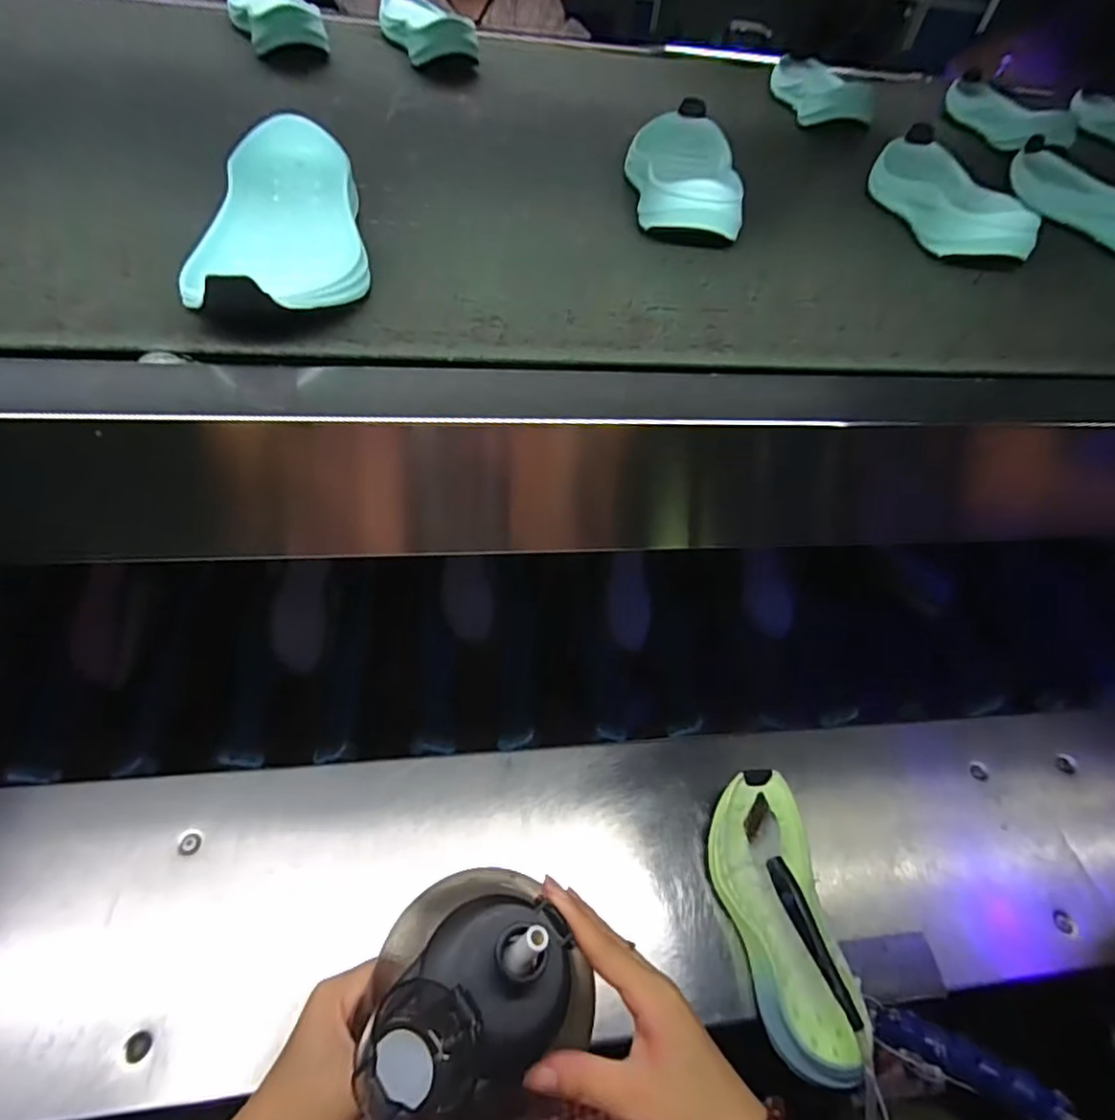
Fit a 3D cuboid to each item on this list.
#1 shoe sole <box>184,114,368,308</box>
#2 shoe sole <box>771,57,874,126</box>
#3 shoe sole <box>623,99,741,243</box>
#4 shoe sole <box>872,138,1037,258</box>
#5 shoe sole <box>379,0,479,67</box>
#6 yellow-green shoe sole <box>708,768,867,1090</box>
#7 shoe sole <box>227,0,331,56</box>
[{"bbox_3d":[-0.156,-0.190,0.350,0.087,0.042,0.196,-7,52,-14],"label":"shoe sole"},{"bbox_3d":[0.293,-0.537,0.700,0.065,0.034,0.199,4,57,-4],"label":"shoe sole"},{"bbox_3d":[0.098,-0.309,0.485,0.090,0.039,0.209,9,50,-1],"label":"shoe sole"},{"bbox_3d":[0.316,-0.300,0.506,0.083,0.032,0.197,5,50,-4],"label":"shoe sole"},{"bbox_3d":[-0.150,-0.599,0.692,0.074,0.043,0.200,-13,54,-18],"label":"shoe sole"},{"bbox_3d":[0.188,0.300,0.526,0.086,0.056,0.220,-2,57,-7],"label":"yellow-green shoe sole"},{"bbox_3d":[-0.305,-0.586,0.661,0.078,0.039,0.192,-17,55,-21],"label":"shoe sole"}]

